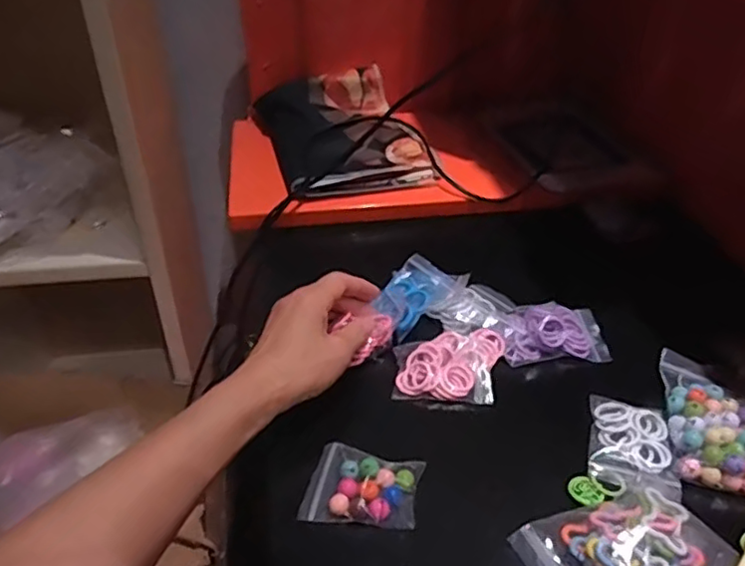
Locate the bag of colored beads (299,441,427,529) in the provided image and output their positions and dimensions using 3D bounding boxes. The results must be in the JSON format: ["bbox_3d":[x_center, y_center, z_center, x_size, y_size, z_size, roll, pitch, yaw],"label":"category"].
[{"bbox_3d":[-0.006,0.136,0.417,0.072,0.009,0.055,10,41,11],"label":"bag of colored beads"}]

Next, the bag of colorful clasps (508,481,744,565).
[{"bbox_3d":[0.155,0.159,0.378,0.118,0.023,0.072,-15,42,-18],"label":"bag of colorful clasps"}]

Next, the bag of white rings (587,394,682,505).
[{"bbox_3d":[0.185,0.115,0.447,0.058,0.009,0.083,9,40,10],"label":"bag of white rings"}]

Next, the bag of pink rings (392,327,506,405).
[{"bbox_3d":[0.063,0.065,0.507,0.085,0.017,0.067,4,40,4],"label":"bag of pink rings"}]

